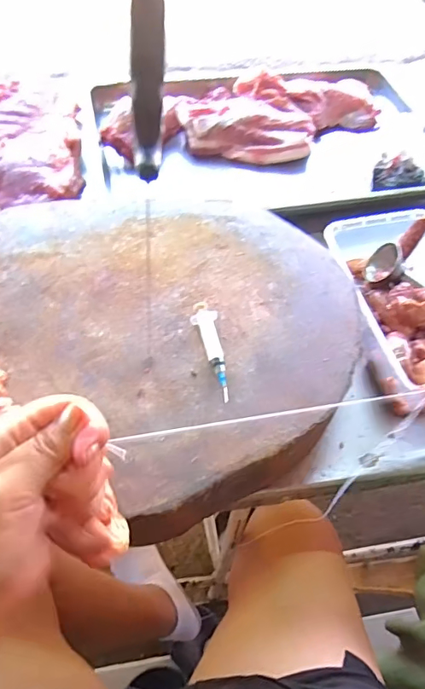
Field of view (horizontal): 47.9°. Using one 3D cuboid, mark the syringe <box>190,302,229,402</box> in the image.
[{"bbox_3d":[0.000,0.005,0.456,0.023,0.012,0.112,-7,56,-10],"label":"syringe"}]

